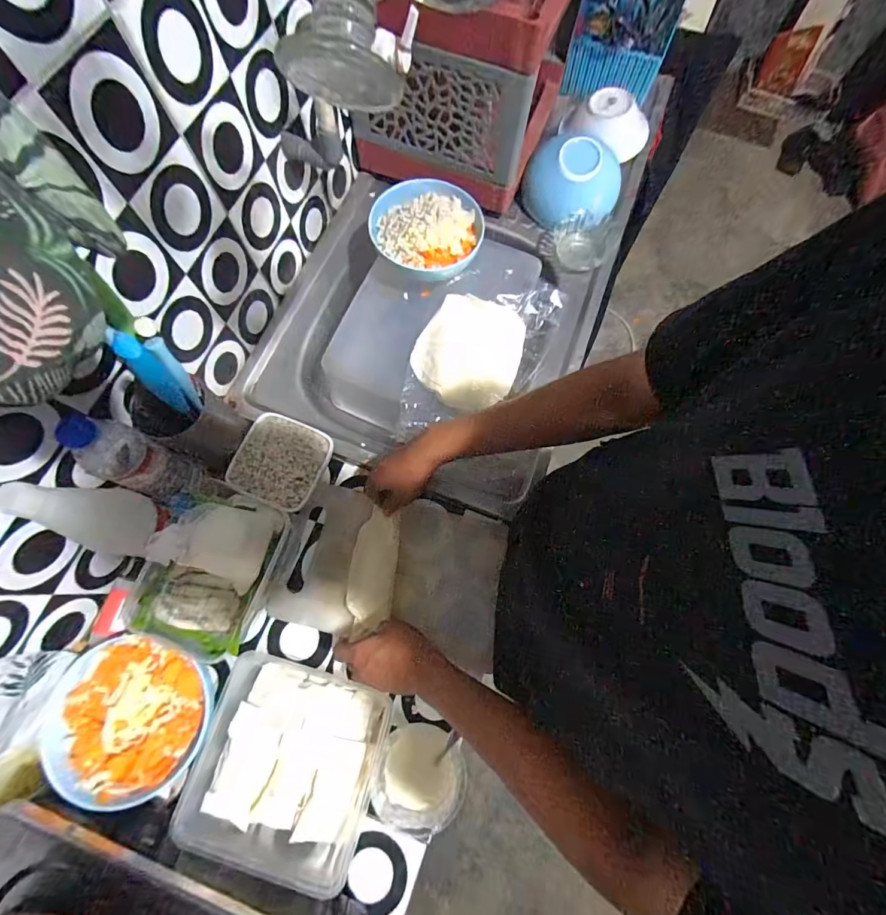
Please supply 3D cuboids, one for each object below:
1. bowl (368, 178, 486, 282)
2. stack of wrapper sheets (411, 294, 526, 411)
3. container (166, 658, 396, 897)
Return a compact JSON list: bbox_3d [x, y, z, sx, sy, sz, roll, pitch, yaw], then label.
[{"bbox_3d":[-0.027,-0.361,0.671,0.172,0.093,0.154,12,73,3],"label":"bowl"},{"bbox_3d":[0.043,-0.166,0.655,0.151,0.025,0.188,27,75,7],"label":"stack of wrapper sheets"},{"bbox_3d":[-0.183,0.361,0.498,0.203,0.062,0.198,18,74,4],"label":"container"}]

